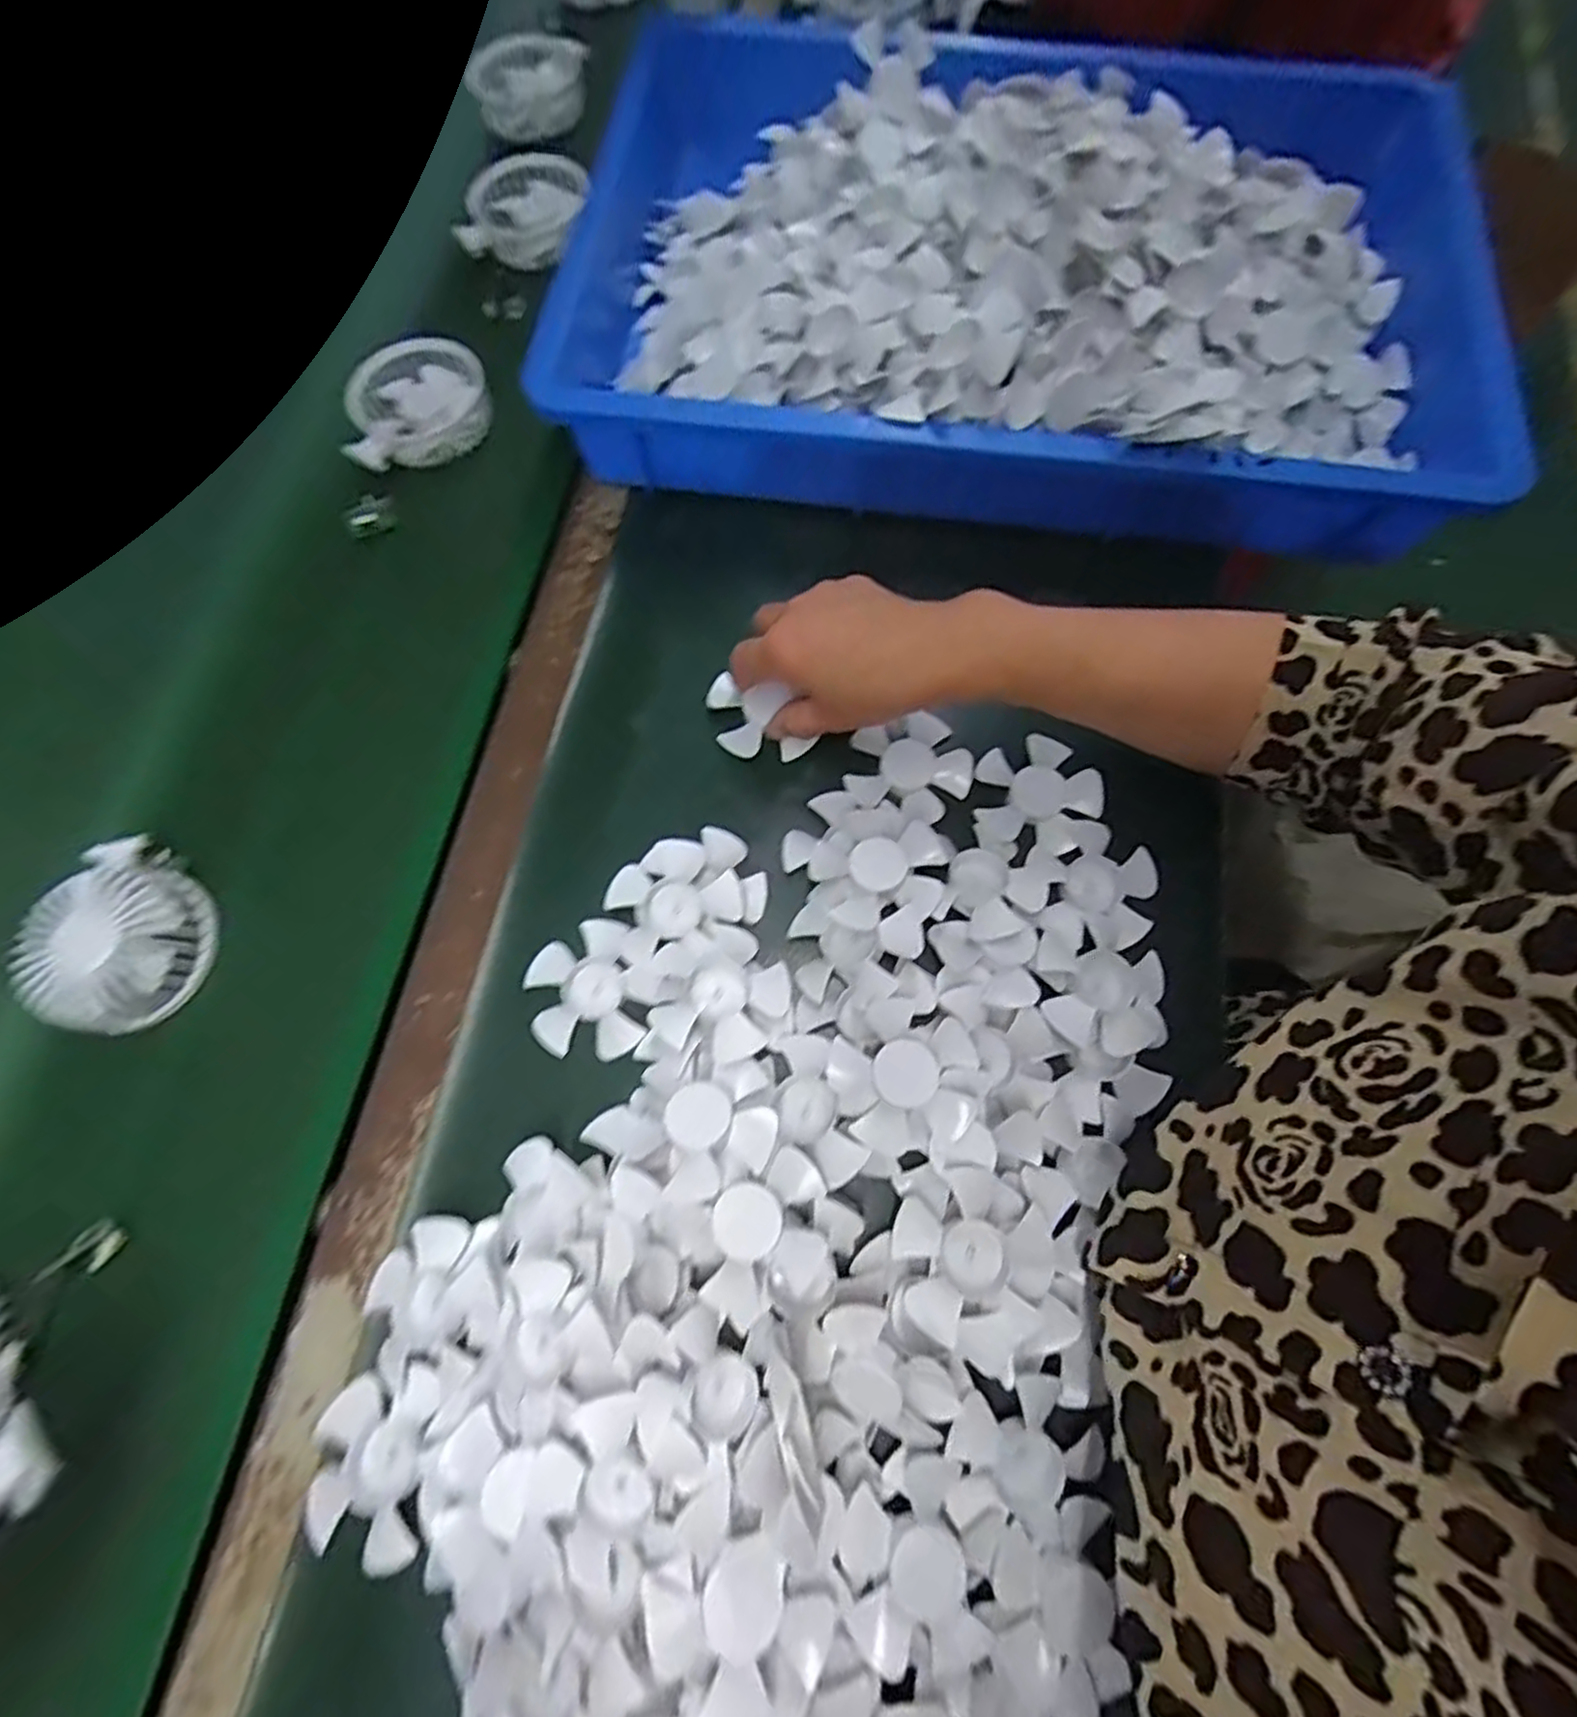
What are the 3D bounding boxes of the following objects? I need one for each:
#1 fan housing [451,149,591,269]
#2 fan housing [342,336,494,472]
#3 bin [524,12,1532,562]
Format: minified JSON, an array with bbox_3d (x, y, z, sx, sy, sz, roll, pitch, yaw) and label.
[{"bbox_3d":[-0.205,-0.511,0.581,0.078,0.027,0.110,11,65,7],"label":"fan housing"},{"bbox_3d":[-0.267,-0.323,0.530,0.104,0.038,0.096,-1,71,2],"label":"fan housing"},{"bbox_3d":[0.164,-0.396,0.502,0.588,0.103,0.369,7,72,5],"label":"bin"}]

